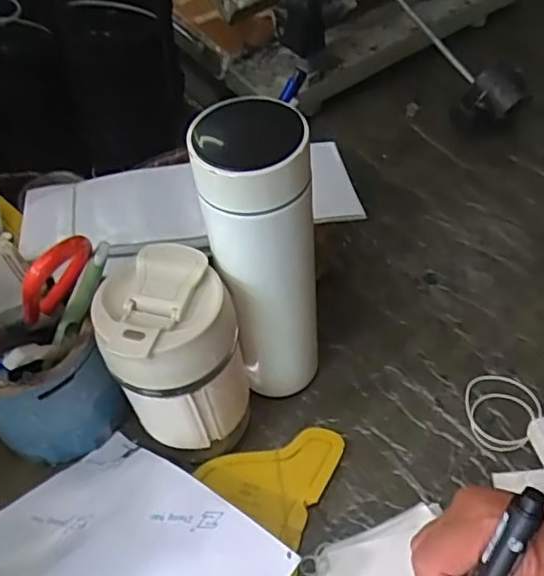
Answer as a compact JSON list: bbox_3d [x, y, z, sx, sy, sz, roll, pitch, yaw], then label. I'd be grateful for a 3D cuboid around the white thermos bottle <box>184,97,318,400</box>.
[{"bbox_3d":[-0.003,-0.009,0.392,0.064,0.235,0.057,-5,51,2],"label":"white thermos bottle"}]

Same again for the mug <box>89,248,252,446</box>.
[{"bbox_3d":[-0.057,0.054,0.402,0.078,0.156,0.071,-3,51,4],"label":"mug"}]

